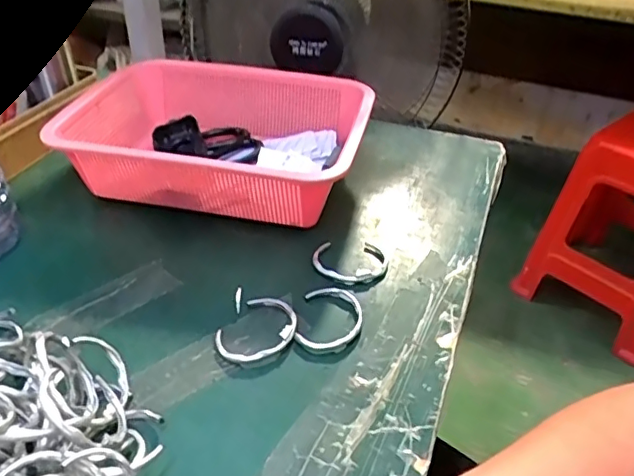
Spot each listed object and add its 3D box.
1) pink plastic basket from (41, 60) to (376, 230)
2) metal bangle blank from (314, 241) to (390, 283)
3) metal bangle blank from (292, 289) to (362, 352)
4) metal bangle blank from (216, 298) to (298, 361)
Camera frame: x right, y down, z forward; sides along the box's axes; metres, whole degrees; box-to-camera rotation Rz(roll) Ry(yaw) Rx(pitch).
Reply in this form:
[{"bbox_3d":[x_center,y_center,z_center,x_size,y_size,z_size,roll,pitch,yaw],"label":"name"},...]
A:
[{"bbox_3d":[-0.096,-0.101,0.603,0.299,0.092,0.205,7,38,10],"label":"pink plastic basket"},{"bbox_3d":[0.032,0.021,0.511,0.067,0.006,0.058,-5,37,-6],"label":"metal bangle blank"},{"bbox_3d":[0.012,0.065,0.456,0.050,0.005,0.069,5,38,7],"label":"metal bangle blank"},{"bbox_3d":[-0.045,0.072,0.444,0.054,0.008,0.067,21,42,26],"label":"metal bangle blank"}]

